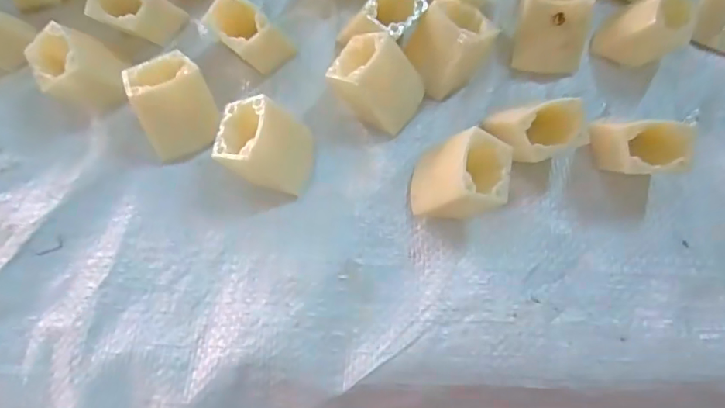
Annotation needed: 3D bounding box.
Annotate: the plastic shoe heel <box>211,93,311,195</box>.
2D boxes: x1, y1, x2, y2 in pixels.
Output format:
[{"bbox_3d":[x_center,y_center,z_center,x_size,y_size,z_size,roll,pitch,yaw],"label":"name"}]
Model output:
[{"bbox_3d":[-0.049,-0.027,0.251,0.037,0.036,0.043,6,70,15],"label":"plastic shoe heel"}]

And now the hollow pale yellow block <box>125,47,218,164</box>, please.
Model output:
[{"bbox_3d":[-0.097,-0.051,0.257,0.035,0.047,0.018,-30,37,-18],"label":"hollow pale yellow block"}]

